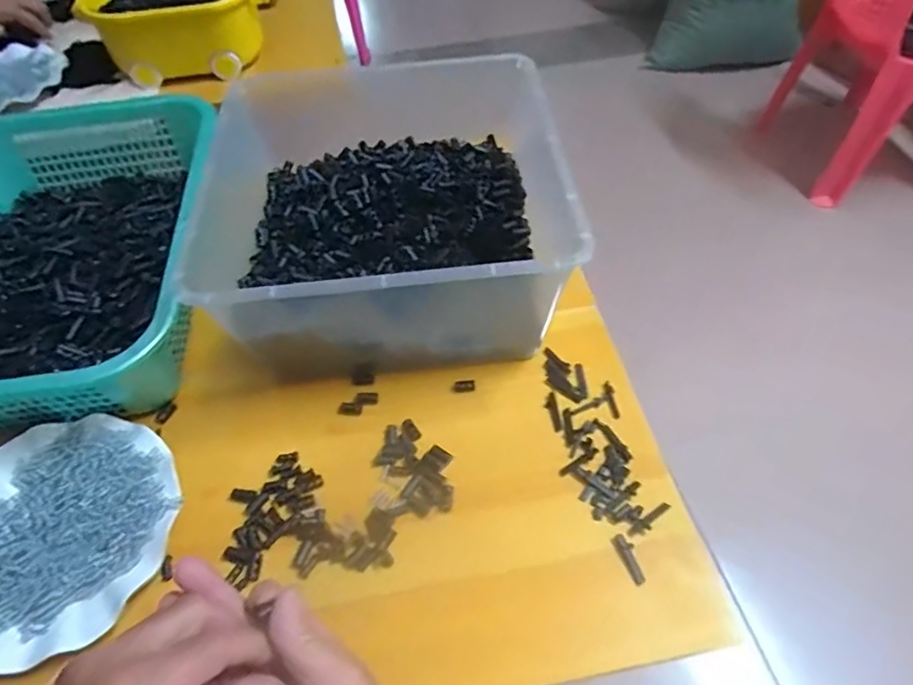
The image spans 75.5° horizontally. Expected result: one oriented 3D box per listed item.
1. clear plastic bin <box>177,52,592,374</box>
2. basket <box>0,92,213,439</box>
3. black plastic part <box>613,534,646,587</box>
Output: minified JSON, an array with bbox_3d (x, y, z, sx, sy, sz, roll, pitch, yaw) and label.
[{"bbox_3d":[-0.057,-0.117,0.541,0.293,0.133,0.298,-4,52,0],"label":"clear plastic bin"},{"bbox_3d":[-0.386,-0.090,0.560,0.299,0.094,0.396,-14,53,-8],"label":"basket"},{"bbox_3d":[0.125,0.154,0.421,0.011,0.004,0.036,-19,54,-12],"label":"black plastic part"}]

